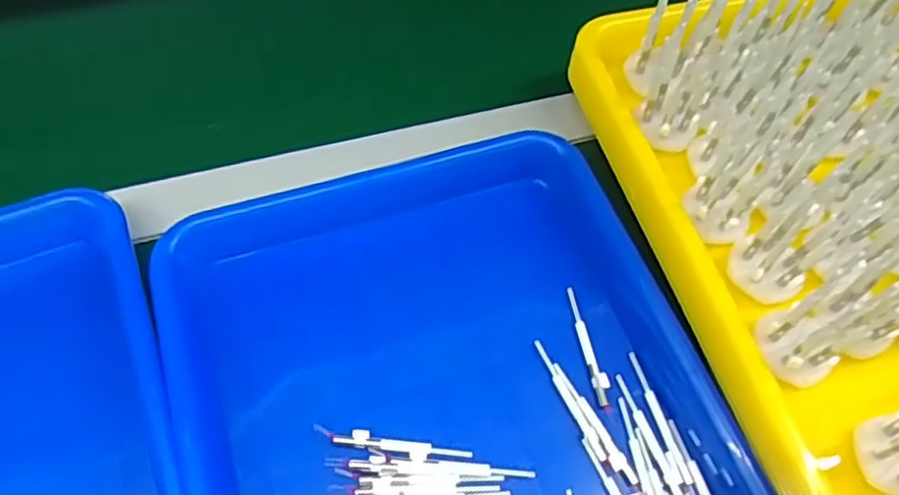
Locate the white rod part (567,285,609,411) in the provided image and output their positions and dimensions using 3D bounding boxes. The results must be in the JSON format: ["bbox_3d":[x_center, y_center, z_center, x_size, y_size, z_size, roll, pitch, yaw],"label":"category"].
[{"bbox_3d":[0.074,0.053,0.359,0.008,0.005,0.070,-9,59,-8],"label":"white rod part"}]

